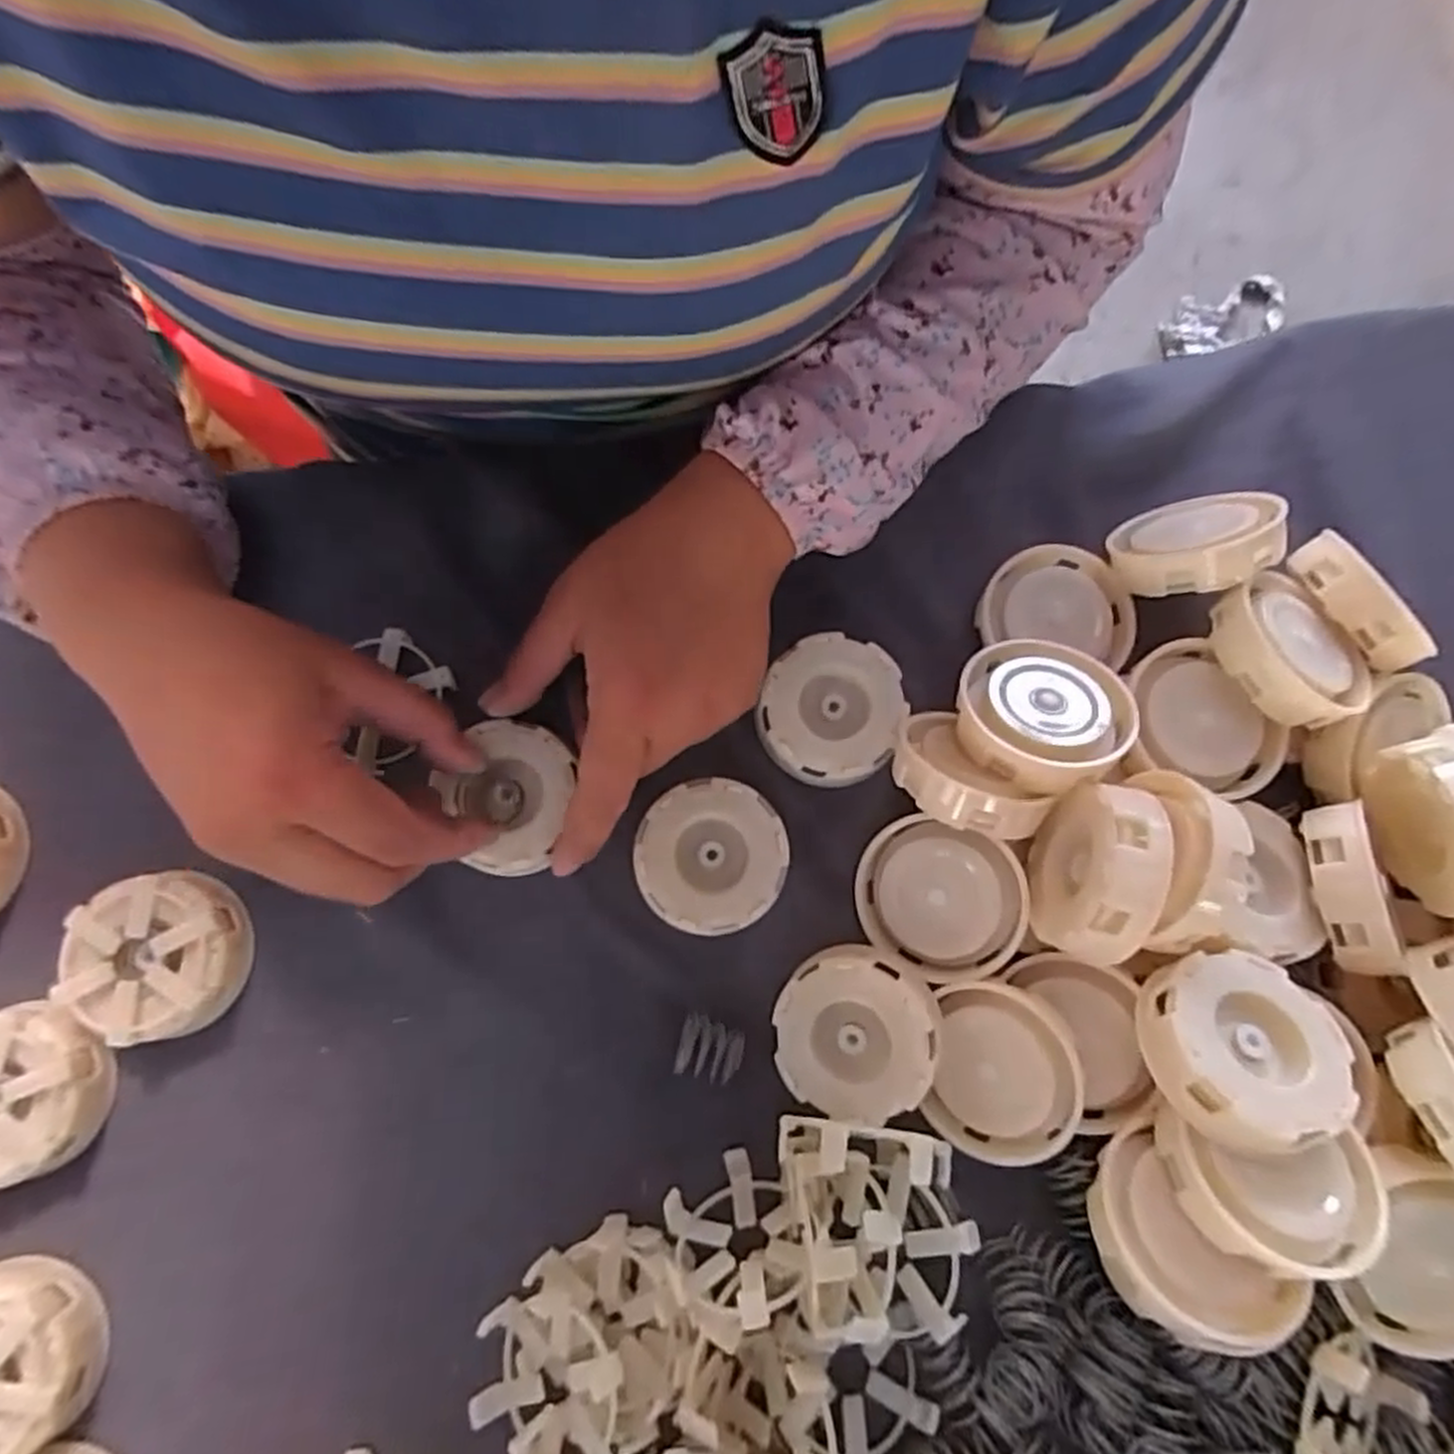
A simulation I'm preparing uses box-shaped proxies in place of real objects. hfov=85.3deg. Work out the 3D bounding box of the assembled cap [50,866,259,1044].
[{"bbox_3d":[-0.235,0.094,0.326,0.062,0.026,0.064,0,80,-1],"label":"assembled cap"}]

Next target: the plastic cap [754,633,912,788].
[{"bbox_3d":[0.046,-0.008,0.351,0.059,0.016,0.064,0,80,-1],"label":"plastic cap"}]

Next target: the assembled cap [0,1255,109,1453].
[{"bbox_3d":[-0.273,0.241,0.299,0.057,0.027,0.063,9,80,1],"label":"assembled cap"}]

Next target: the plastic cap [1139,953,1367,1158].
[{"bbox_3d":[0.183,0.113,0.280,0.064,0.019,0.064,17,50,3],"label":"plastic cap"}]

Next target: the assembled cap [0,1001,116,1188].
[{"bbox_3d":[-0.285,0.145,0.314,0.059,0.029,0.064,1,80,-1],"label":"assembled cap"}]

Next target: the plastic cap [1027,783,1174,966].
[{"bbox_3d":[0.139,0.055,0.300,0.026,0.054,0.063,16,80,2],"label":"plastic cap"}]

